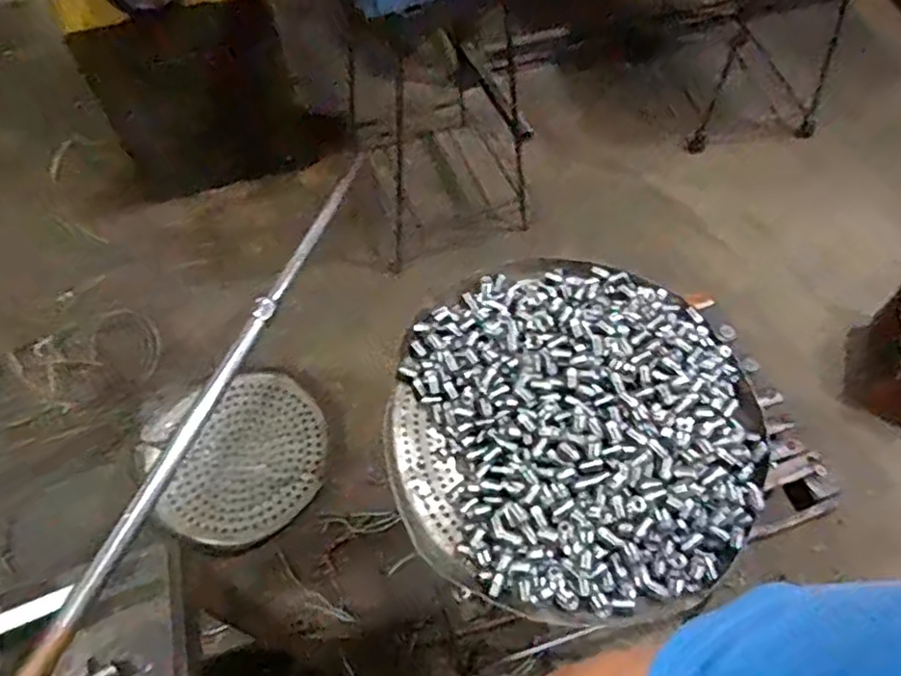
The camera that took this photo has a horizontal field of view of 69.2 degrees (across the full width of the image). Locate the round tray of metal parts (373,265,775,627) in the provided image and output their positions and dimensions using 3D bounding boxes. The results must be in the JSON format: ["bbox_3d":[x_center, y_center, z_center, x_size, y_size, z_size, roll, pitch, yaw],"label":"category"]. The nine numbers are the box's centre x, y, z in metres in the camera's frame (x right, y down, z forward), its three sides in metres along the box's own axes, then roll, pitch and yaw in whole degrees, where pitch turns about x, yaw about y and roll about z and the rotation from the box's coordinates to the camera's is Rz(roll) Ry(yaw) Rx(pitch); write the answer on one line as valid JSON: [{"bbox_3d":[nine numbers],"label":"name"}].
[{"bbox_3d":[0.124,0.078,0.676,0.370,0.068,0.387,-1,57,1],"label":"round tray of metal parts"}]

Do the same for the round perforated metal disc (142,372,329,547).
[{"bbox_3d":[-0.452,0.257,1.408,0.363,0.042,0.353,-1,57,1],"label":"round perforated metal disc"}]

